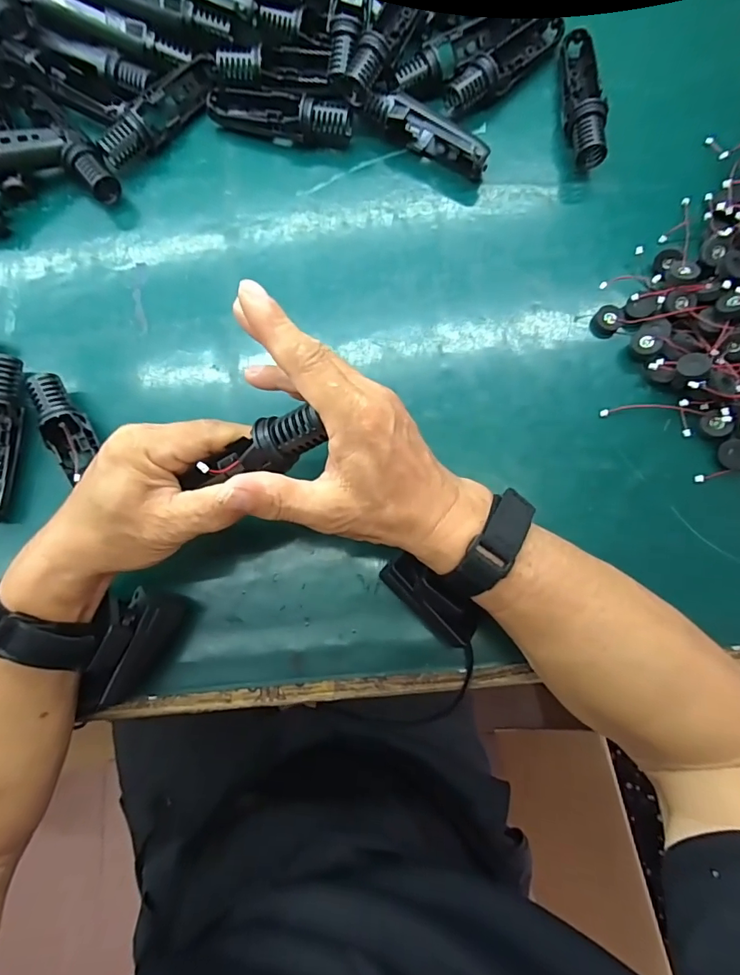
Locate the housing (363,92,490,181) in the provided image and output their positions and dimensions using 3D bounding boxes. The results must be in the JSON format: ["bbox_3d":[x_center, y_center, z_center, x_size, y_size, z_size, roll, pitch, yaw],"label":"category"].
[{"bbox_3d":[0.047,-0.288,0.389,0.108,0.031,0.024,28,82,5],"label":"housing"}]

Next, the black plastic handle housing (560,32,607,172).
[{"bbox_3d":[0.174,-0.322,0.391,0.031,0.028,0.130,3,81,1],"label":"black plastic handle housing"}]

